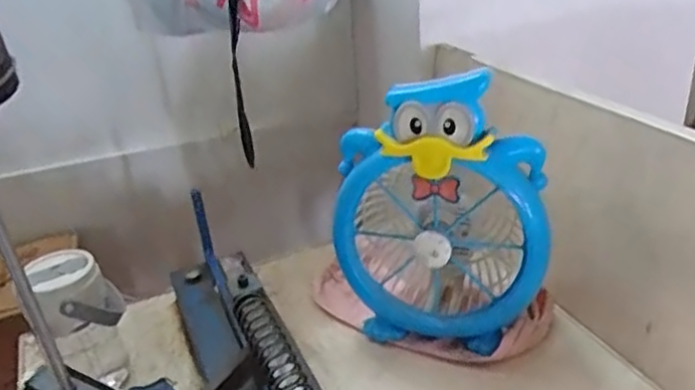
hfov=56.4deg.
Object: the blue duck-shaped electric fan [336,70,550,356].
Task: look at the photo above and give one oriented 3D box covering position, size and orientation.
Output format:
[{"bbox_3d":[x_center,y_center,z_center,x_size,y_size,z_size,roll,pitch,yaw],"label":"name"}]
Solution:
[{"bbox_3d":[0.103,0.014,0.719,0.222,0.295,0.140,1,30,15],"label":"blue duck-shaped electric fan"}]

